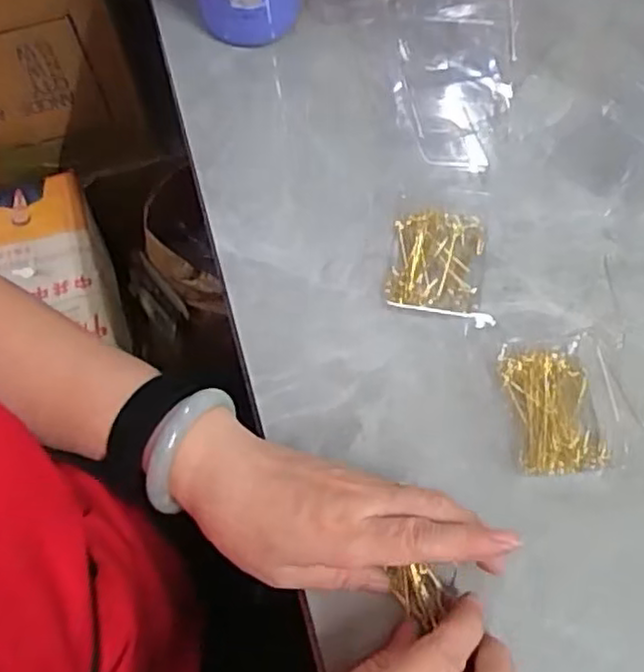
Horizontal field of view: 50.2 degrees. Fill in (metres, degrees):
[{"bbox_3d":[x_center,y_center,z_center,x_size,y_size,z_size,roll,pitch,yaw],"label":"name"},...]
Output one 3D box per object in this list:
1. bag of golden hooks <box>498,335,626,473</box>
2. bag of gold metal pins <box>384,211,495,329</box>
[{"bbox_3d":[0.136,0.038,0.387,0.061,0.016,0.078,-8,68,-3],"label":"bag of golden hooks"},{"bbox_3d":[0.070,-0.043,0.419,0.057,0.015,0.074,8,68,4],"label":"bag of gold metal pins"}]

